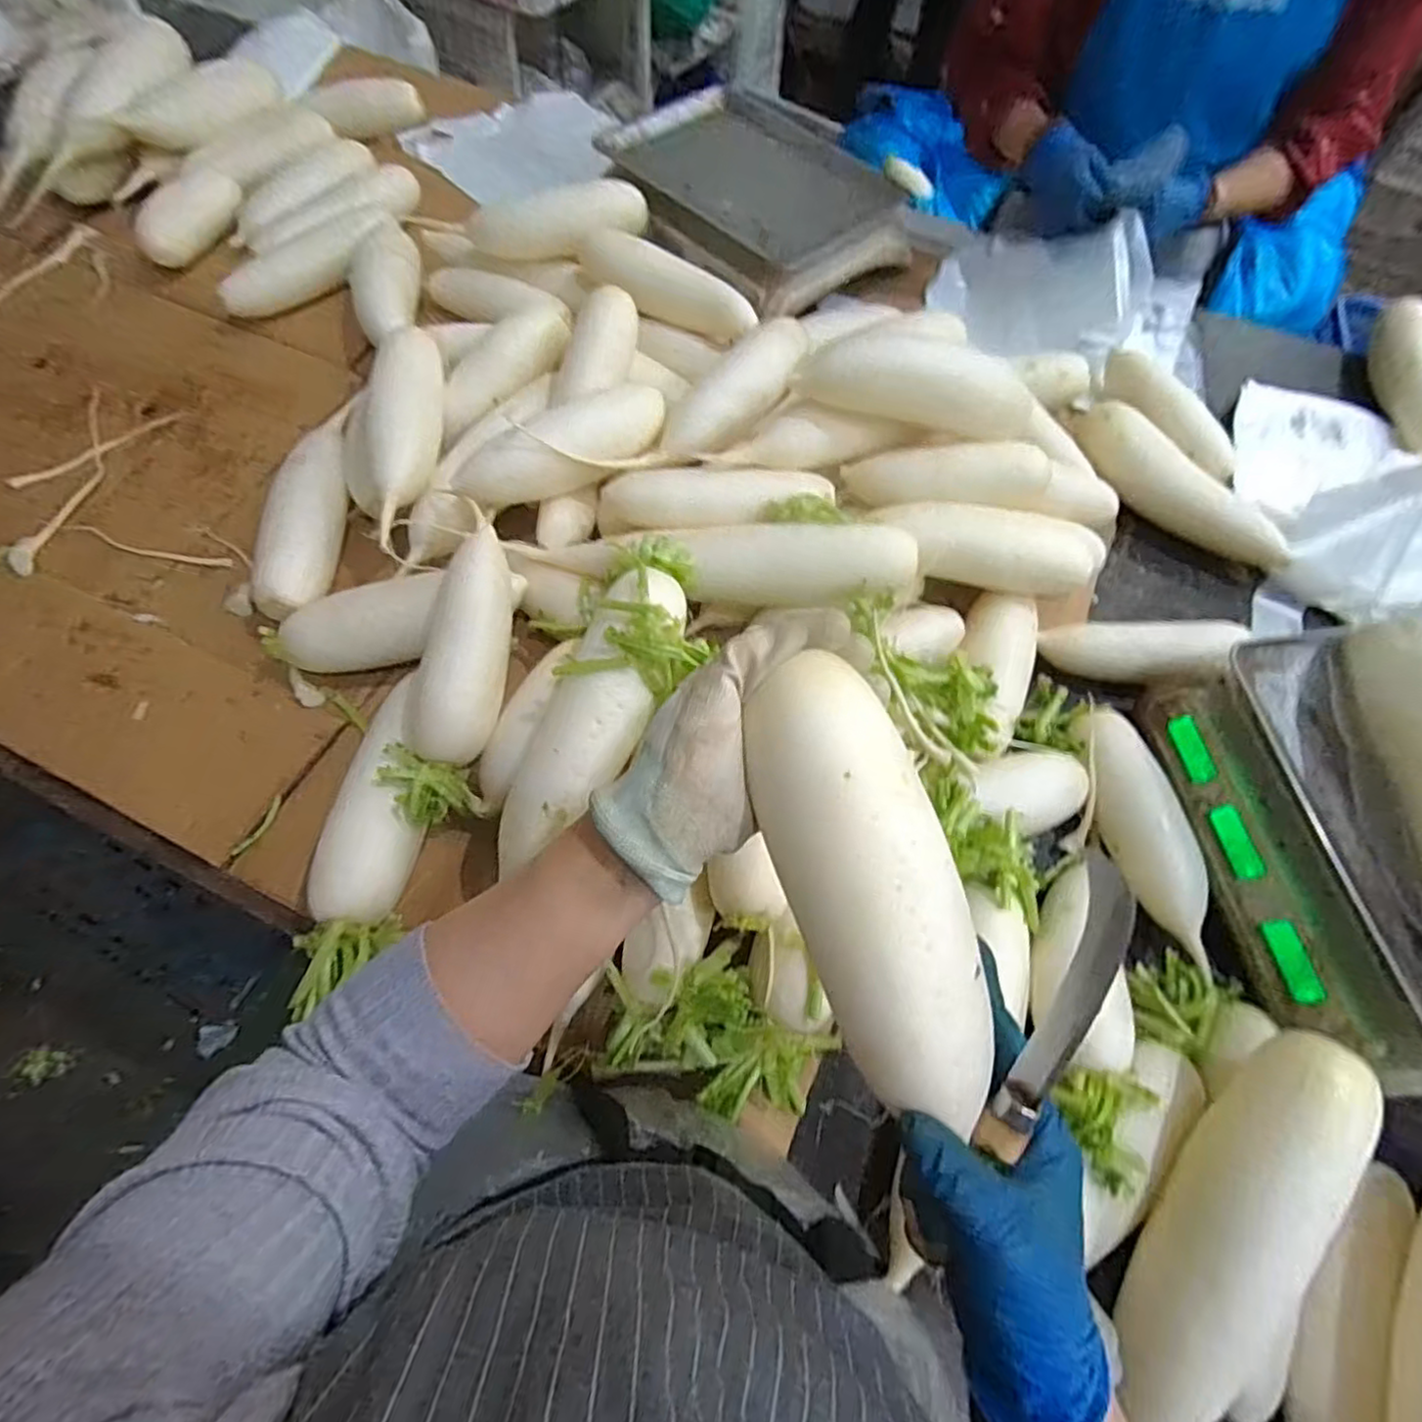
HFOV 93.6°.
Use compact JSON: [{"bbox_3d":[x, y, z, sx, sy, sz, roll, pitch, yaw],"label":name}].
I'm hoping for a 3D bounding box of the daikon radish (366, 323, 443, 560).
[{"bbox_3d":[-0.289,-0.254,0.636,0.059,0.060,0.270,-4,64,-5],"label":"daikon radish"}]

